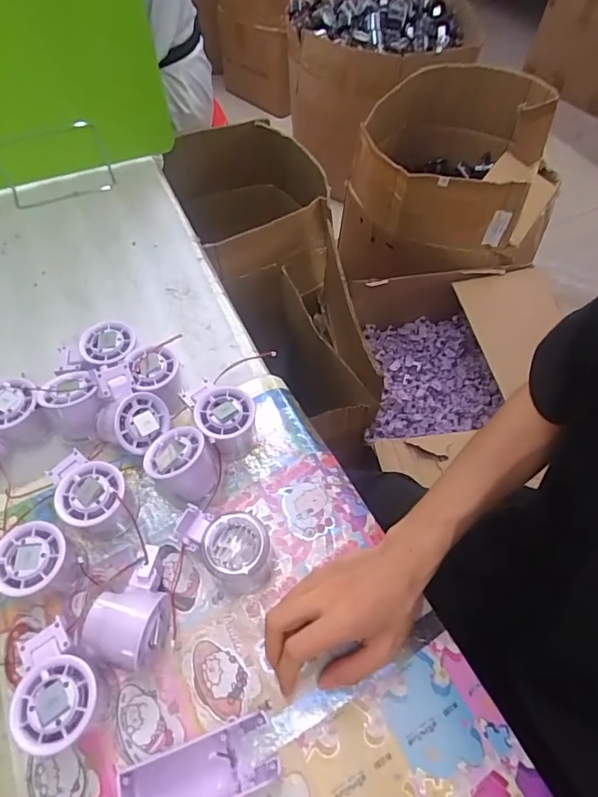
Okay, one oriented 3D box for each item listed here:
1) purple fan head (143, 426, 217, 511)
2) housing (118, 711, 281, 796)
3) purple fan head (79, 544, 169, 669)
[{"bbox_3d":[-0.107,0.069,0.448,0.058,0.065,0.058,-25,43,-7],"label":"purple fan head"},{"bbox_3d":[-0.071,0.273,0.344,0.107,0.025,0.044,-18,60,-10],"label":"housing"},{"bbox_3d":[-0.136,0.170,0.384,0.061,0.057,0.084,13,60,9],"label":"purple fan head"}]

